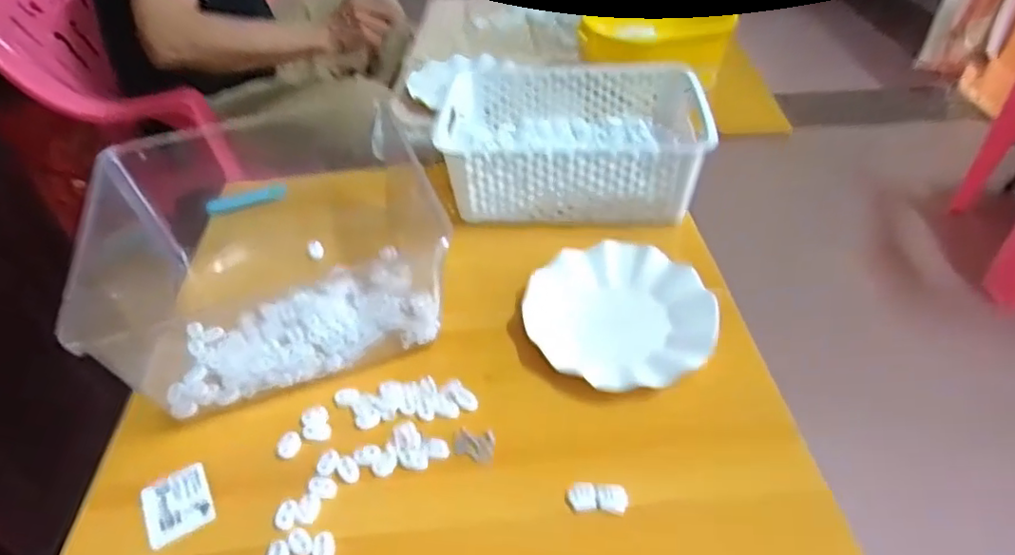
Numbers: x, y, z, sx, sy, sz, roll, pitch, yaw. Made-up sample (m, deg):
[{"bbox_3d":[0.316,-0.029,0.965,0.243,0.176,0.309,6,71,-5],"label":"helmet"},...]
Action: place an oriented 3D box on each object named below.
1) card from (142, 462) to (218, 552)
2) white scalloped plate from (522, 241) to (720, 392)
[{"bbox_3d":[-0.270,0.185,0.495,0.049,0.008,0.056,-22,51,-22],"label":"card"},{"bbox_3d":[0.108,0.035,0.604,0.176,0.023,0.180,-2,44,2],"label":"white scalloped plate"}]

